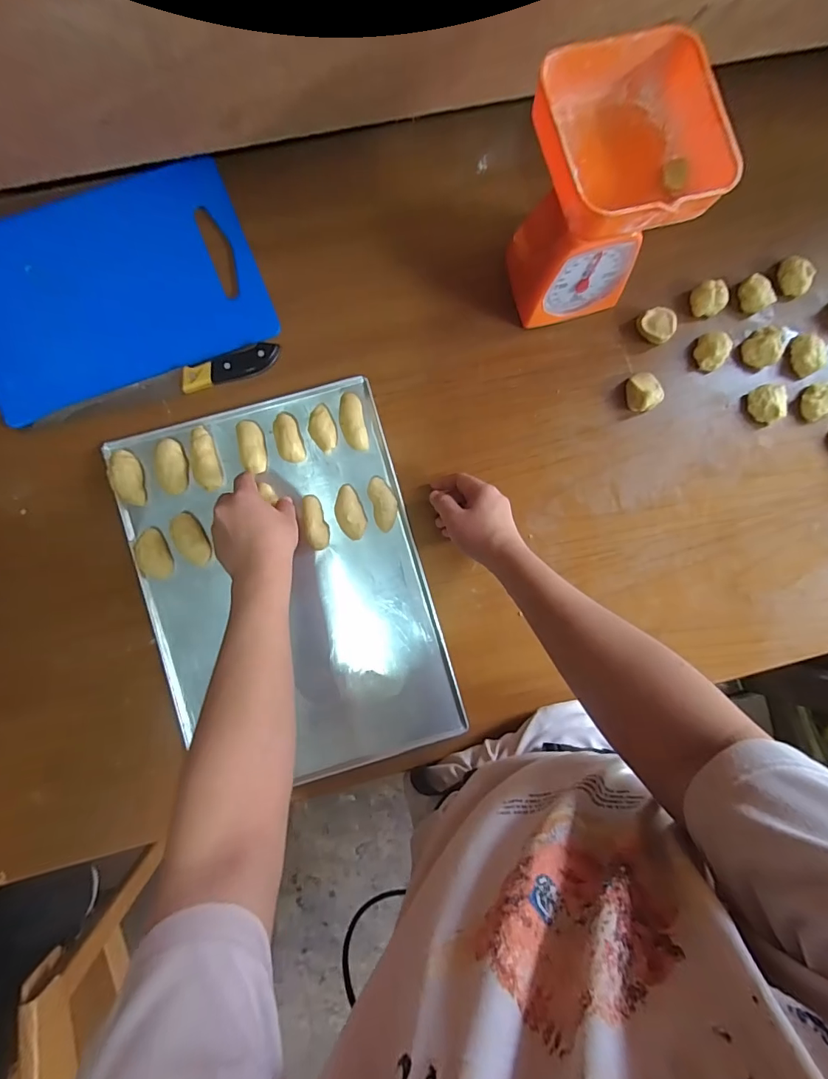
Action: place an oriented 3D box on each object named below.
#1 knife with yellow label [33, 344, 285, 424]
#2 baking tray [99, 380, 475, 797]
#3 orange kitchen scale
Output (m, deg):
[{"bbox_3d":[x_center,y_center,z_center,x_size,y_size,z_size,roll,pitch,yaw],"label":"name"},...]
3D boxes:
[{"bbox_3d":[-0.298,-0.182,0.542,0.280,0.021,0.032,-16,91,-4],"label":"knife with yellow label"},{"bbox_3d":[-0.148,0.059,0.550,0.318,0.034,0.446,-16,91,-4],"label":"baking tray"},{"bbox_3d":[0.183,-0.350,0.472,0.144,0.189,0.153,-13,91,-4],"label":"orange kitchen scale"}]

